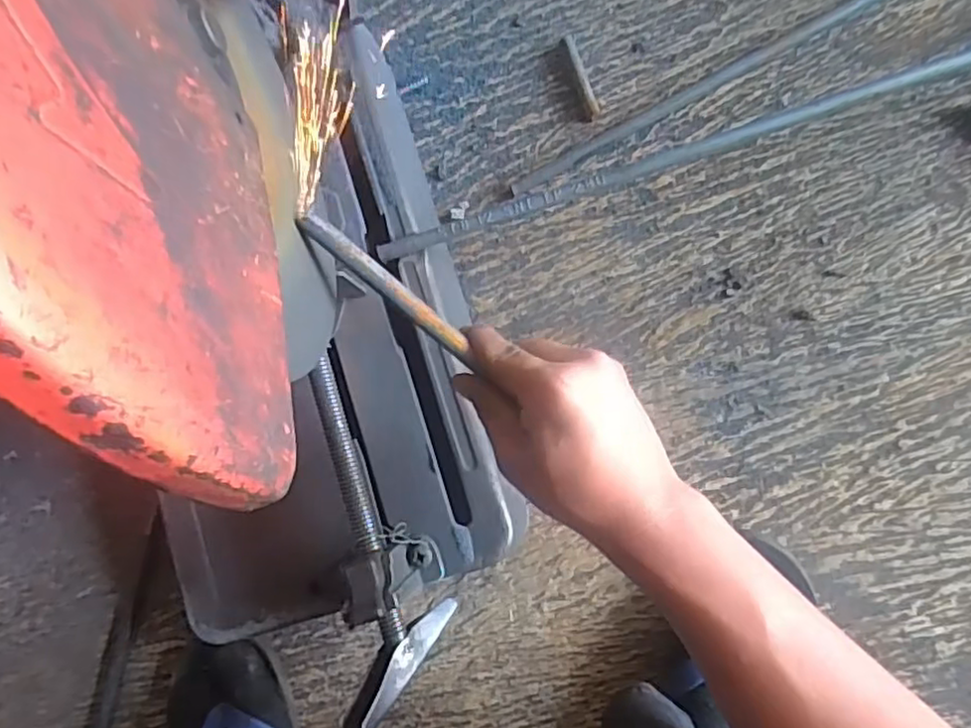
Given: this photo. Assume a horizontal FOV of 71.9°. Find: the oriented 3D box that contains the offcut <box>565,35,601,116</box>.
[{"bbox_3d":[0.079,-0.234,0.541,0.010,0.012,0.070,-18,85,5],"label":"offcut"}]

